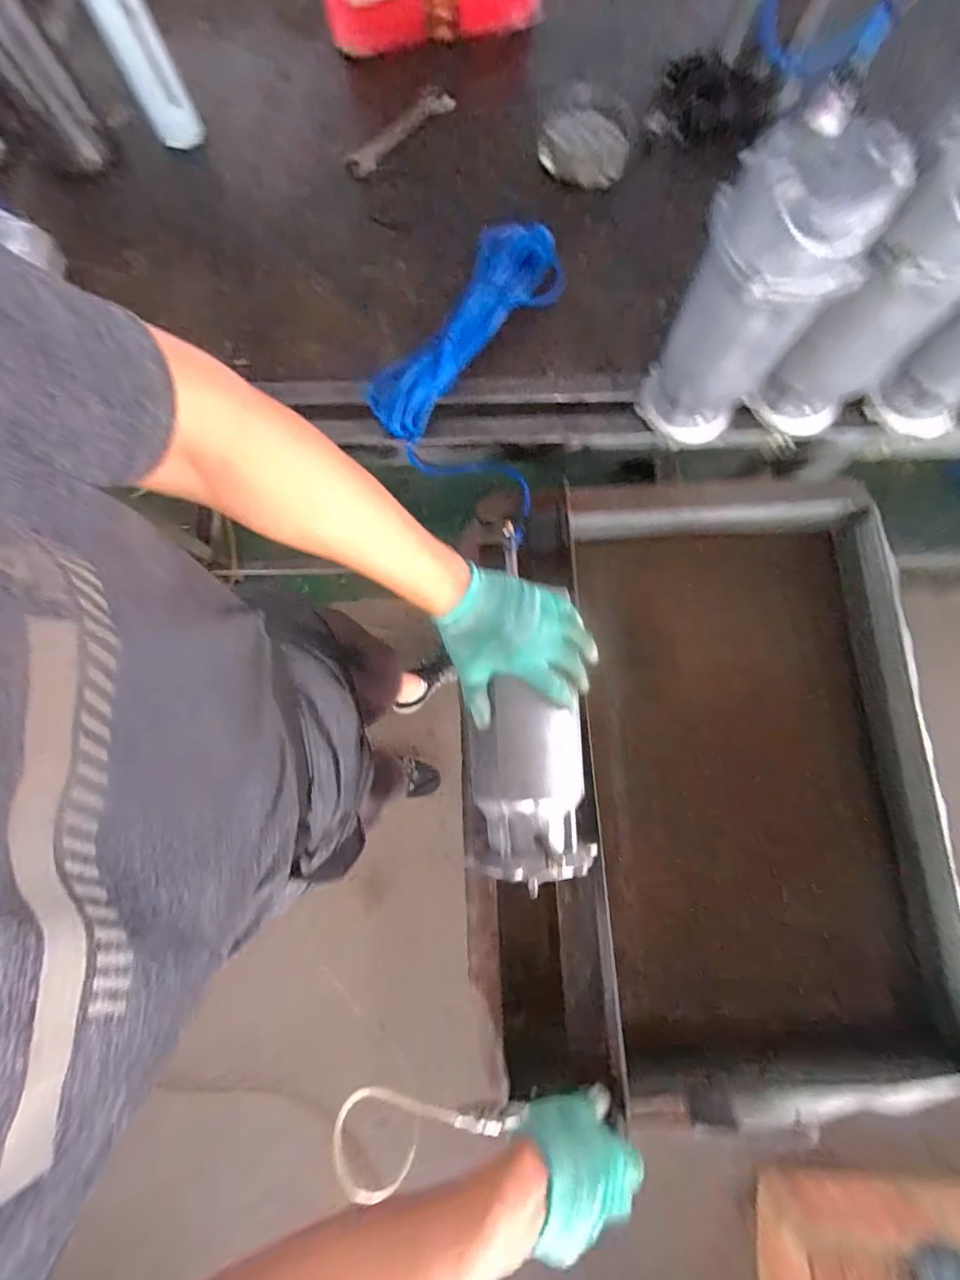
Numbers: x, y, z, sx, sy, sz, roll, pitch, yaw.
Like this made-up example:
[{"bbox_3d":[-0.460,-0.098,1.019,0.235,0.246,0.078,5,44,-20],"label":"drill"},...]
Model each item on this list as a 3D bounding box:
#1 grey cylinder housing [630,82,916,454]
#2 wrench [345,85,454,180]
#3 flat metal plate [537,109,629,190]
[{"bbox_3d":[0.288,-0.359,0.525,0.140,0.292,0.116,30,80,6],"label":"grey cylinder housing"},{"bbox_3d":[-0.128,-0.839,0.765,0.049,0.012,0.221,44,82,8],"label":"wrench"},{"bbox_3d":[0.165,-0.785,0.740,0.136,0.029,0.128,0,79,0],"label":"flat metal plate"}]

